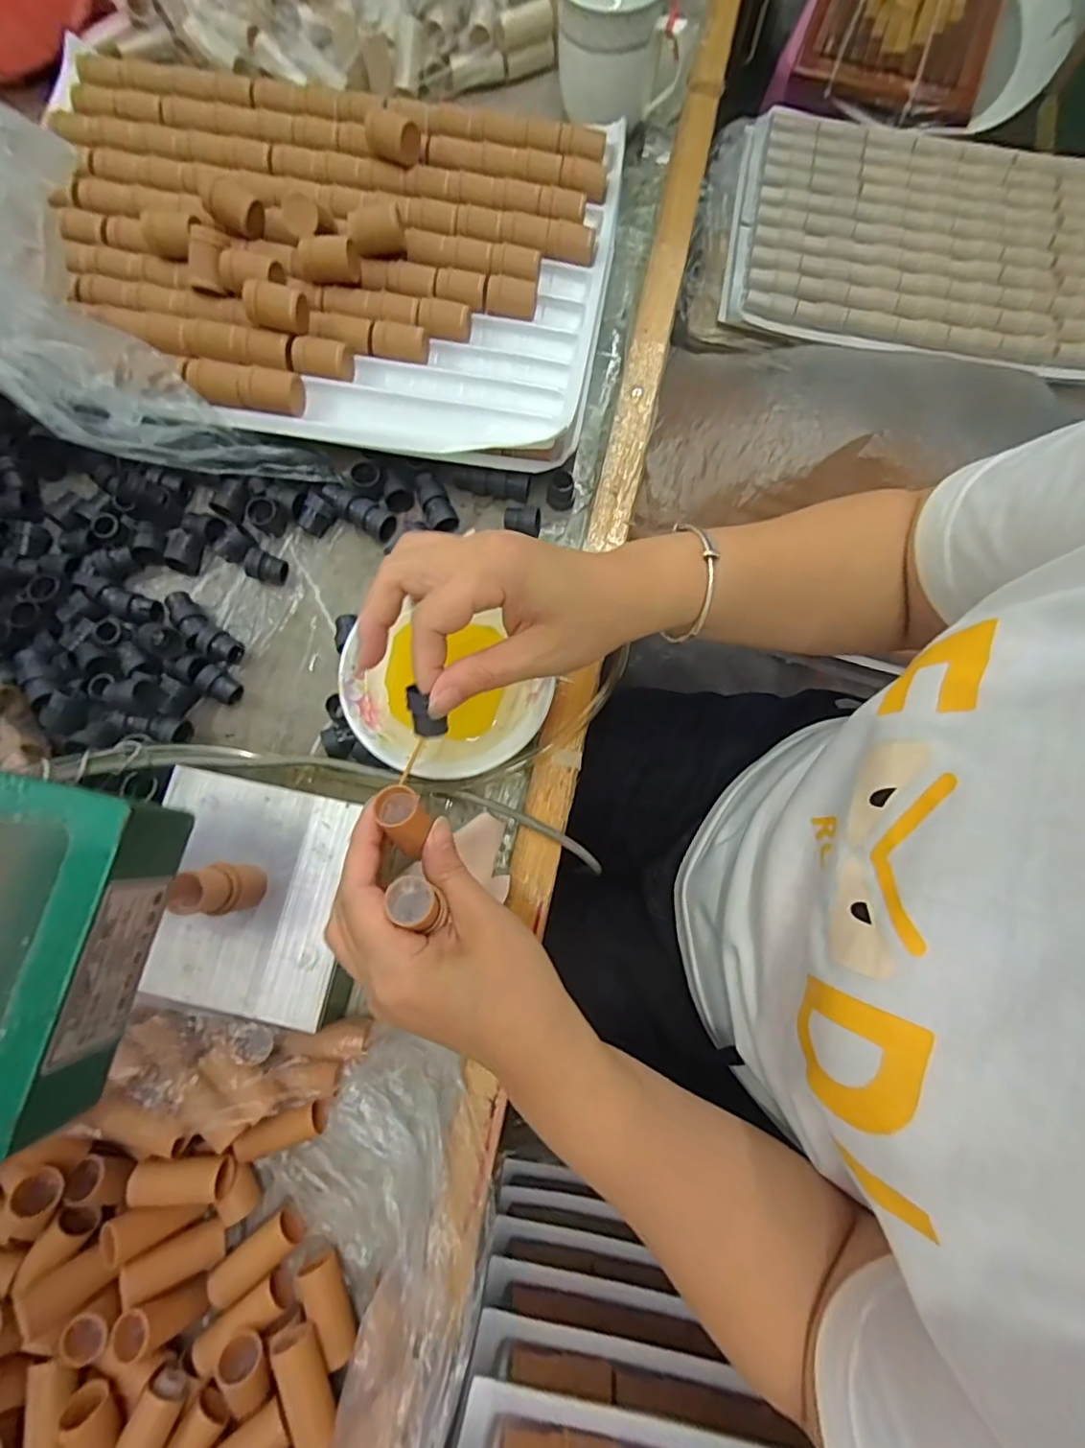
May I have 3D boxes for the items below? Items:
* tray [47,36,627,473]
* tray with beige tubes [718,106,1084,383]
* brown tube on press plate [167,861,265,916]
[{"bbox_3d":[-0.157,-0.337,0.417,0.401,0.049,0.300,6,78,0],"label":"tray"},{"bbox_3d":[0.457,-0.588,0.710,0.439,0.032,0.344,10,78,1],"label":"tray with beige tubes"},{"bbox_3d":[-0.163,0.084,0.300,0.019,0.058,0.023,-1,78,-1],"label":"brown tube on press plate"}]

